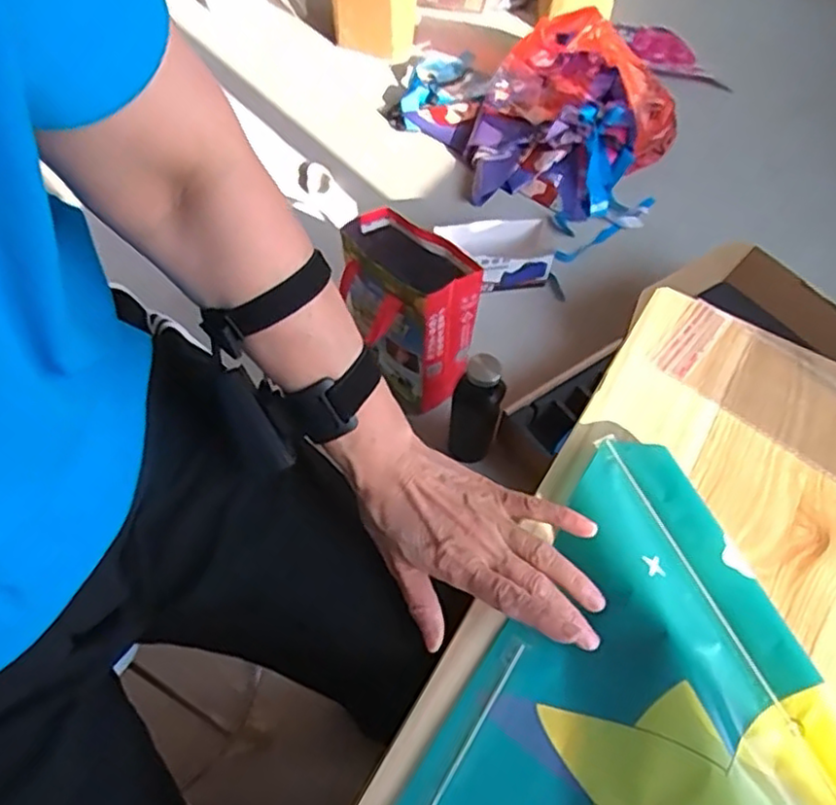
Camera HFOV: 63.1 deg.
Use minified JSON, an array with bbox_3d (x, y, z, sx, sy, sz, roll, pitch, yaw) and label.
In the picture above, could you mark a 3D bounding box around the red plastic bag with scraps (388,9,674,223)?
[{"bbox_3d":[0.229,-0.654,1.438,0.435,0.206,0.648,-38,66,-24],"label":"red plastic bag with scraps"}]

